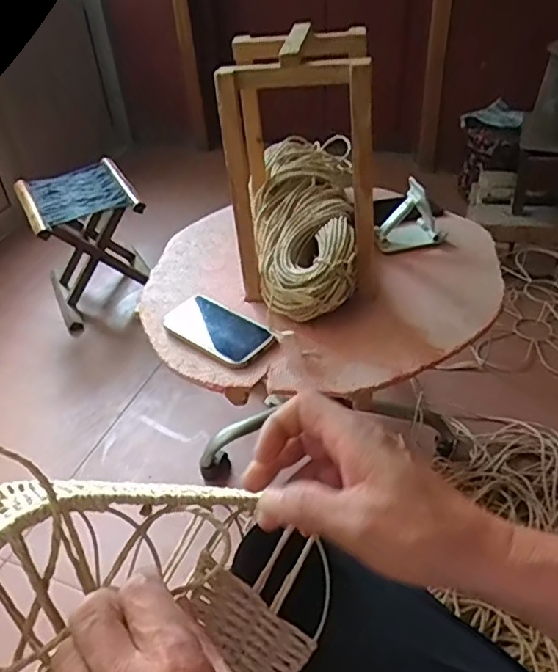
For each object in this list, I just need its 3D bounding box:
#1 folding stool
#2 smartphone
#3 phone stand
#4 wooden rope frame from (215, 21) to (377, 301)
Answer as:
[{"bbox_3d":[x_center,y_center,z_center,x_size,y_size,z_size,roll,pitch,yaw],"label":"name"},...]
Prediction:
[{"bbox_3d":[-0.490,-0.241,1.535,0.259,0.316,0.277,-21,42,-19],"label":"folding stool"},{"bbox_3d":[-0.088,-0.014,0.825,0.086,0.010,0.171,-34,47,-31],"label":"smartphone"},{"bbox_3d":[0.209,-0.191,0.931,0.101,0.096,0.090,15,43,23],"label":"phone stand"},{"bbox_3d":[0.035,-0.235,0.823,0.194,0.341,0.181,3,40,9],"label":"wooden rope frame"}]

